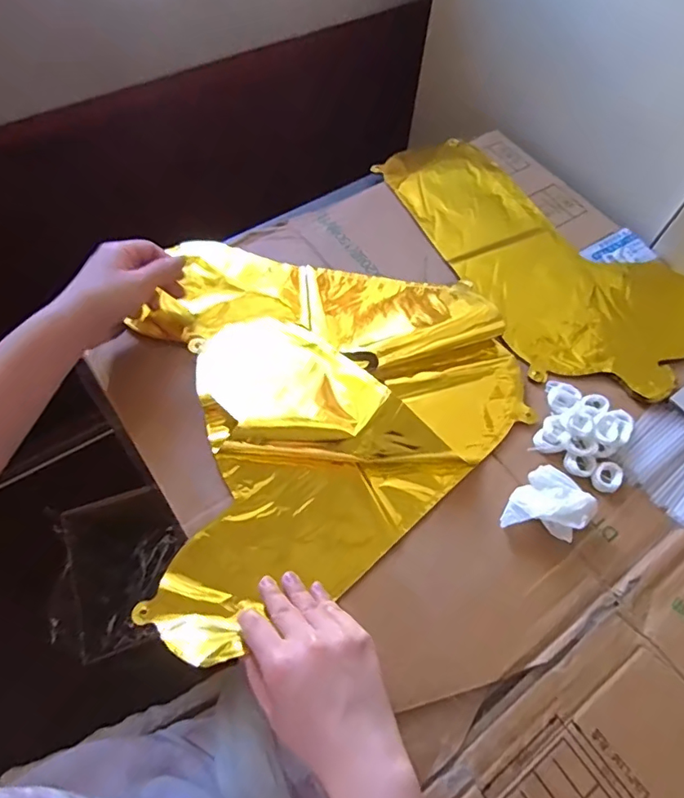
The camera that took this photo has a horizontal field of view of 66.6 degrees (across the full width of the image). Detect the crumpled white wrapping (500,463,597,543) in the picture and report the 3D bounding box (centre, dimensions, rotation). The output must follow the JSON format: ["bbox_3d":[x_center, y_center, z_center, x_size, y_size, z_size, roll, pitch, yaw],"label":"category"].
[{"bbox_3d":[0.163,0.089,0.415,0.064,0.019,0.053,-39,71,-20],"label":"crumpled white wrapping"}]

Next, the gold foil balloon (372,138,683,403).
[{"bbox_3d":[0.226,-0.172,0.573,0.232,0.018,0.391,-22,66,-14],"label":"gold foil balloon"}]

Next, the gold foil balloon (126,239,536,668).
[{"bbox_3d":[-0.041,-0.020,0.469,0.372,0.033,0.332,-32,69,-17],"label":"gold foil balloon"}]

